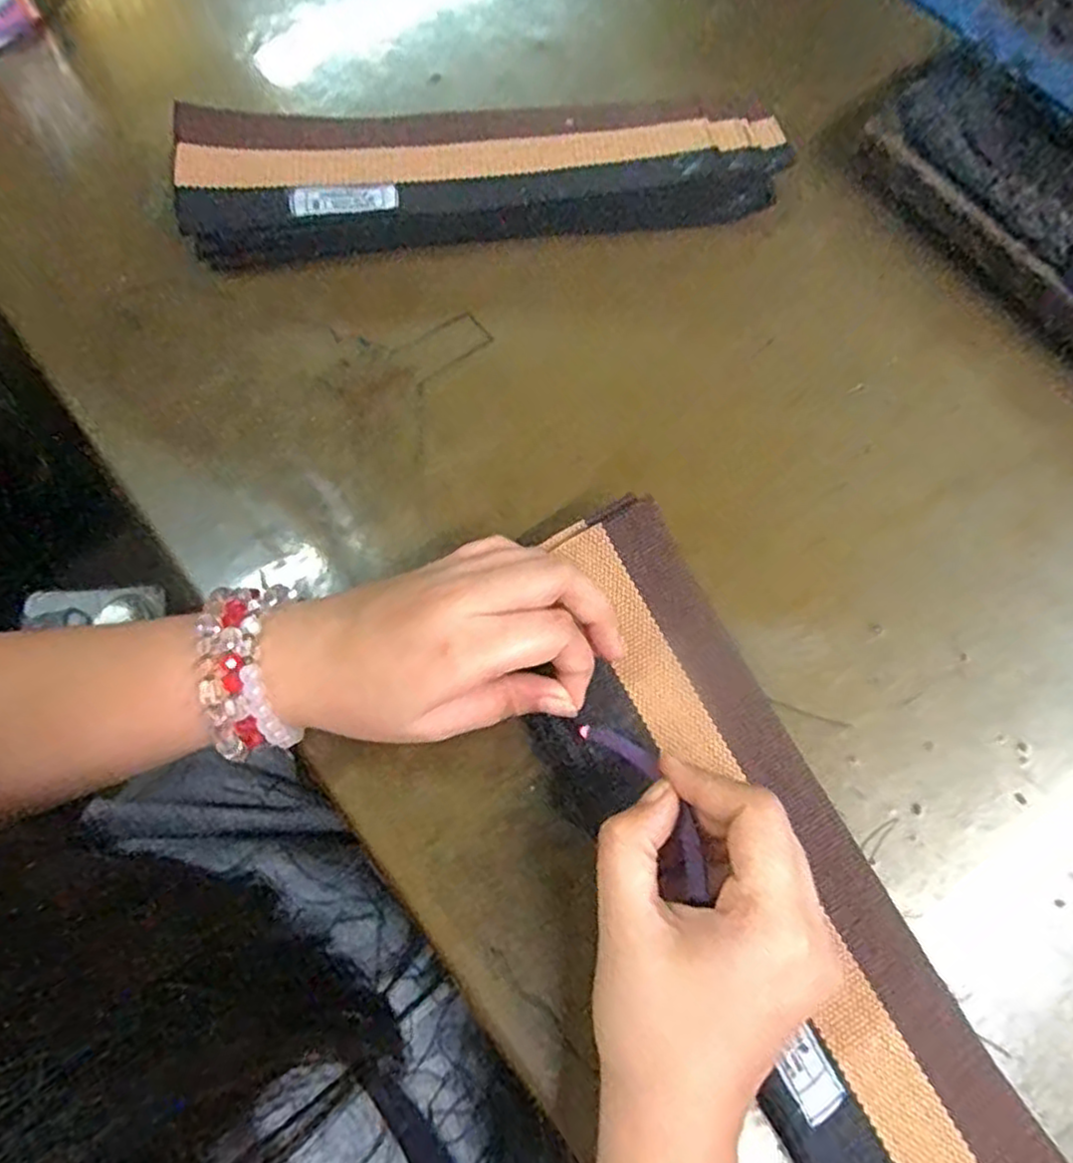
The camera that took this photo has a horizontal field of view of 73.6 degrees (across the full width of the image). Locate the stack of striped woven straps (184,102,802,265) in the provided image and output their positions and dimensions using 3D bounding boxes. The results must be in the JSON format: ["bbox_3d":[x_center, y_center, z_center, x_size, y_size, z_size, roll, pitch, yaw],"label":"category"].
[{"bbox_3d":[-0.029,-0.223,0.390,0.312,0.032,0.089,-4,72,-1],"label":"stack of striped woven straps"}]

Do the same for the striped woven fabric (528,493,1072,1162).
[{"bbox_3d":[0.083,0.111,0.281,0.097,0.035,0.301,-25,72,-7],"label":"striped woven fabric"}]

